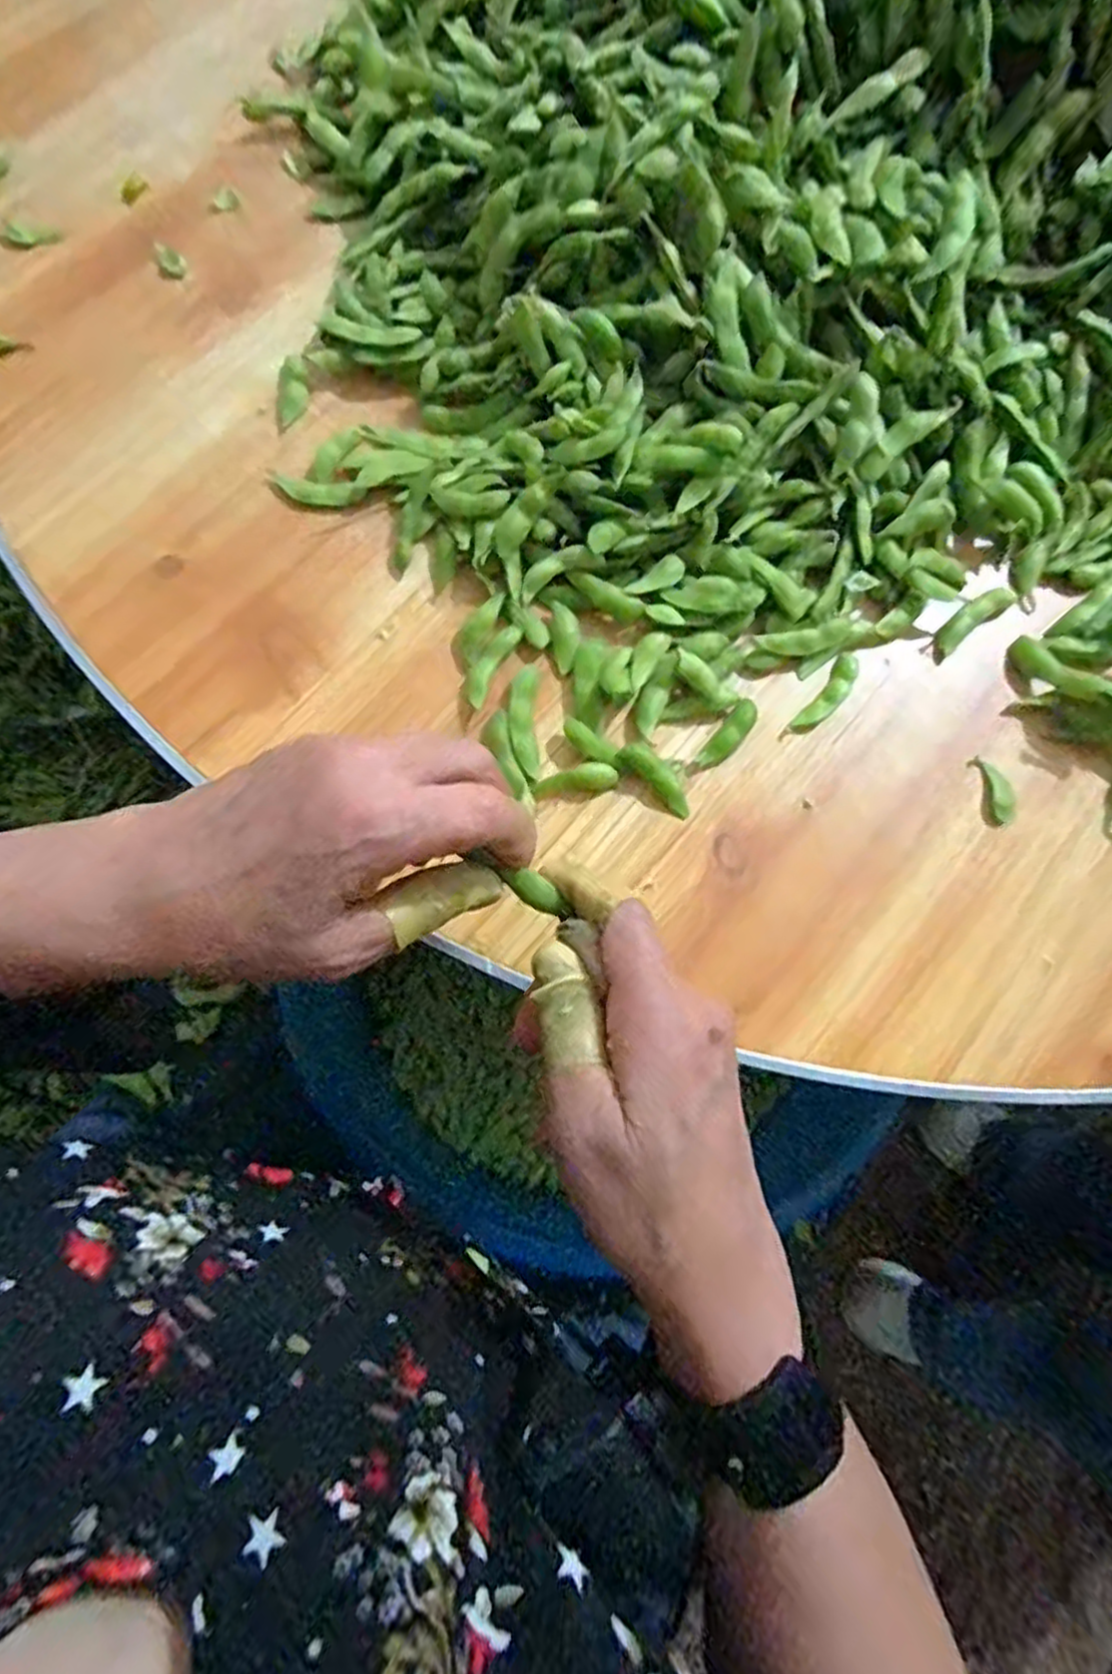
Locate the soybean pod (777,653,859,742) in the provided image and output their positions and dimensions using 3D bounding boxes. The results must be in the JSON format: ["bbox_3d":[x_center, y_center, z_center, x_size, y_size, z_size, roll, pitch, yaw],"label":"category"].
[{"bbox_3d":[0.128,-0.065,0.350,0.014,0.005,0.054,38,76,6],"label":"soybean pod"}]

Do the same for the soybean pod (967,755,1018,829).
[{"bbox_3d":[0.205,-0.022,0.343,0.016,0.004,0.033,-9,76,-6],"label":"soybean pod"}]

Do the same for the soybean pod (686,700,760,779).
[{"bbox_3d":[0.079,-0.044,0.342,0.013,0.007,0.045,38,76,6],"label":"soybean pod"}]

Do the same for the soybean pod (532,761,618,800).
[{"bbox_3d":[0.008,-0.025,0.331,0.038,0.011,0.011,-10,76,-6],"label":"soybean pod"}]

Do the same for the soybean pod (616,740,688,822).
[{"bbox_3d":[0.046,-0.026,0.332,0.012,0.008,0.042,-45,100,-10],"label":"soybean pod"}]

